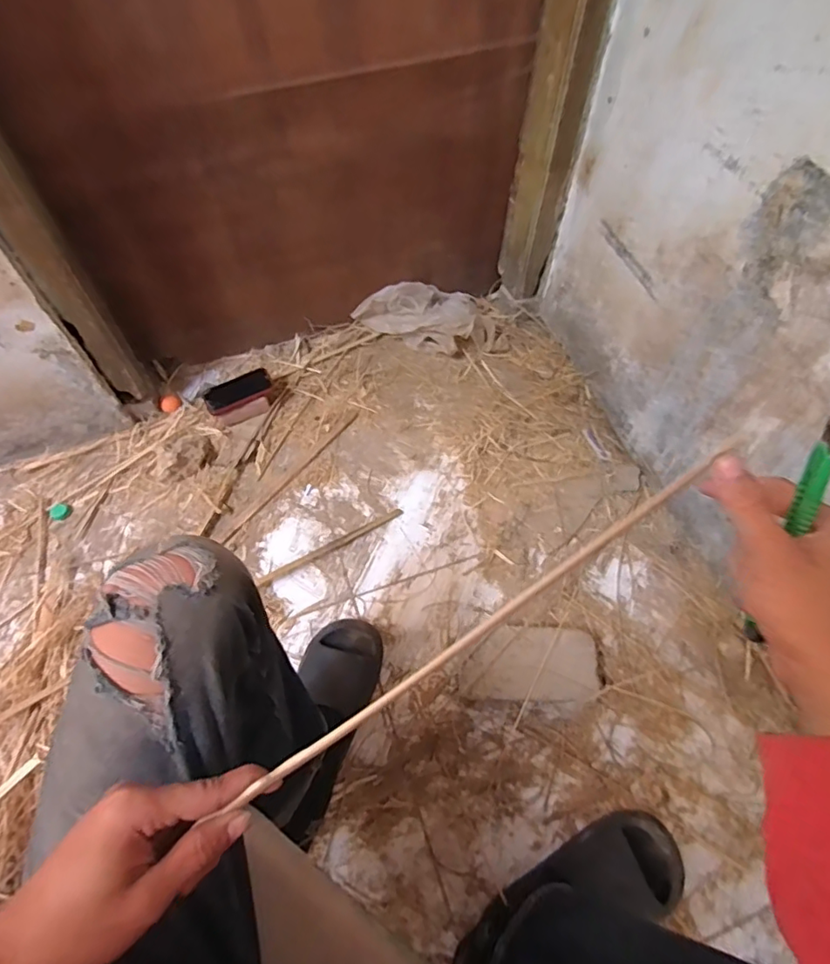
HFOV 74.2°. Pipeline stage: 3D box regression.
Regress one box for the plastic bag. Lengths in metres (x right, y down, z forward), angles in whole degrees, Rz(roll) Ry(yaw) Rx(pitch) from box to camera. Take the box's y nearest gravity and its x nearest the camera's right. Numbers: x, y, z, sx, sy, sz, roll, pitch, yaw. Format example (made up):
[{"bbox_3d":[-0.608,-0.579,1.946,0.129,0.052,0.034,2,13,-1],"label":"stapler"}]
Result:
[{"bbox_3d":[0.016,-0.375,1.212,0.257,0.099,0.148,26,63,14],"label":"plastic bag"}]

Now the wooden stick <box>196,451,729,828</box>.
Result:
[{"bbox_3d":[0.042,0.096,0.355,0.365,0.012,0.009,-35,66,-4],"label":"wooden stick"}]

